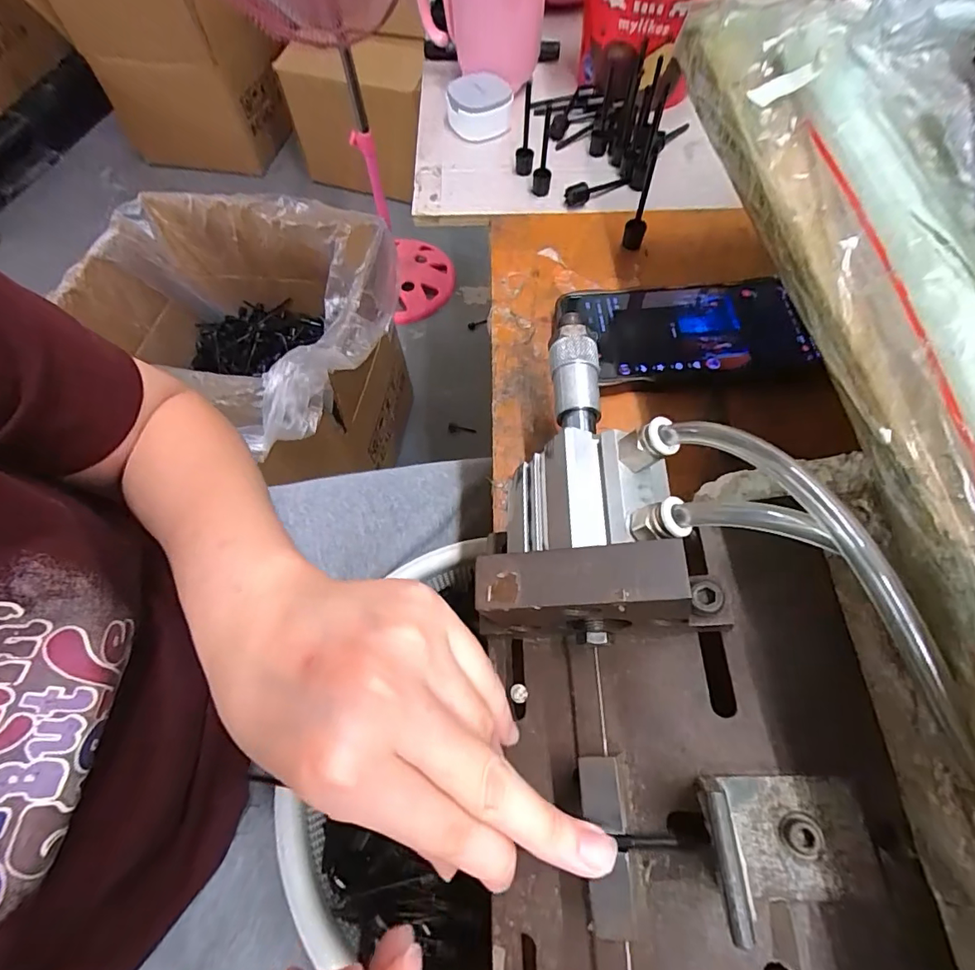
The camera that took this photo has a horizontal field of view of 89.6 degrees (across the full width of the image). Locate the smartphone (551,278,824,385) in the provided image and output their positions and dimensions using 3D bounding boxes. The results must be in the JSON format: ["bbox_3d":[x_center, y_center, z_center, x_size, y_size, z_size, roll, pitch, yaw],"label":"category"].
[{"bbox_3d":[0.125,-0.099,0.325,0.154,0.017,0.079,-2,65,0],"label":"smartphone"}]

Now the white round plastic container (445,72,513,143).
[{"bbox_3d":[-0.008,-0.335,0.435,0.056,0.027,0.057,-3,65,0],"label":"white round plastic container"}]

